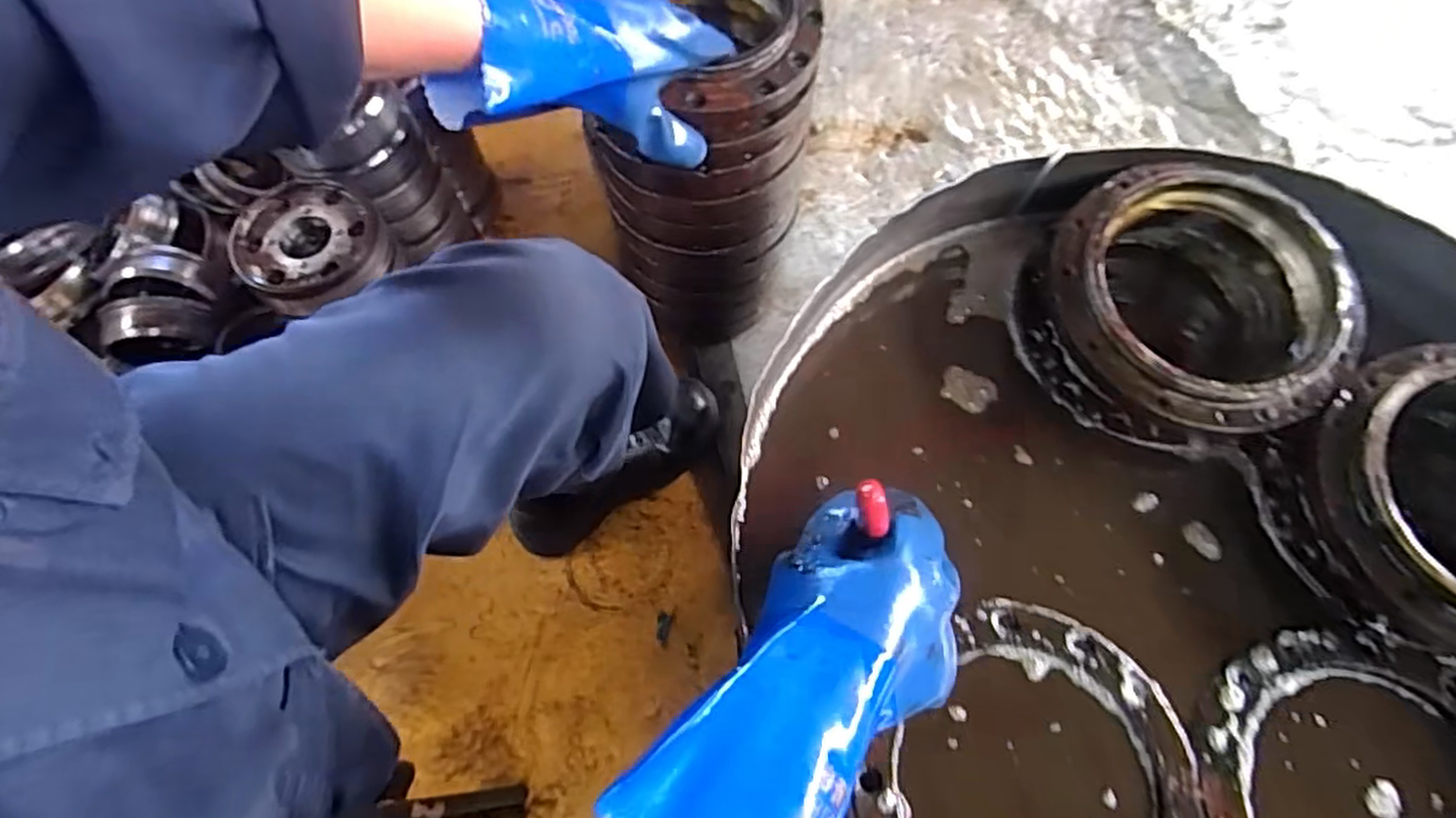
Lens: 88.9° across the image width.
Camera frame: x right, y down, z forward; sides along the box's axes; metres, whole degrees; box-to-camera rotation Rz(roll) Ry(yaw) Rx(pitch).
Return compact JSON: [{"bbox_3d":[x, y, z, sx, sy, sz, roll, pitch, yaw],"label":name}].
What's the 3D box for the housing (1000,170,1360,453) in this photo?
[{"bbox_3d":[0.324,-0.074,0.532,0.206,0.077,0.193,18,68,8],"label":"housing"}]

